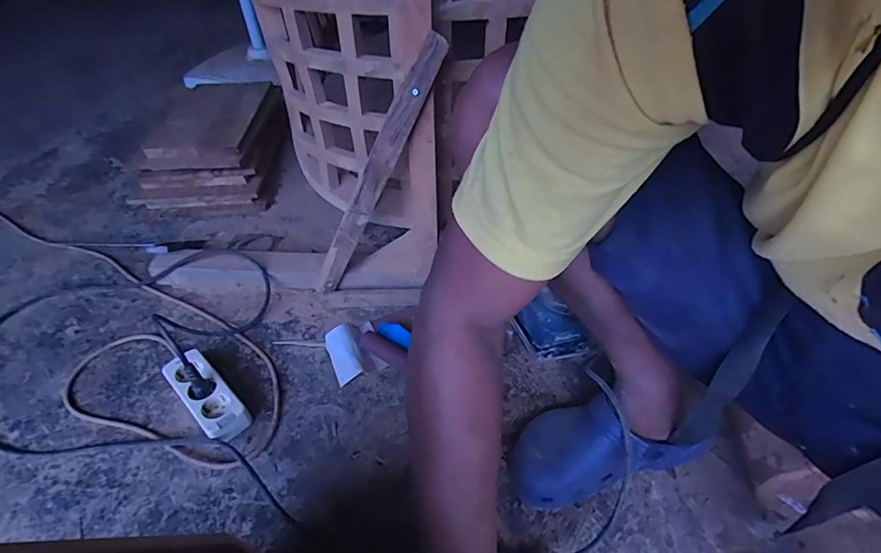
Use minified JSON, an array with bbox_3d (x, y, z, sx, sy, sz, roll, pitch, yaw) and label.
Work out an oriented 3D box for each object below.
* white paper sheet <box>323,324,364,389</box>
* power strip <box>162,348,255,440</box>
[{"bbox_3d":[-0.151,0.116,0.726,0.043,0.037,0.095,-19,48,-17],"label":"white paper sheet"},{"bbox_3d":[-0.332,0.167,0.662,0.153,0.045,0.057,34,55,30],"label":"power strip"}]

